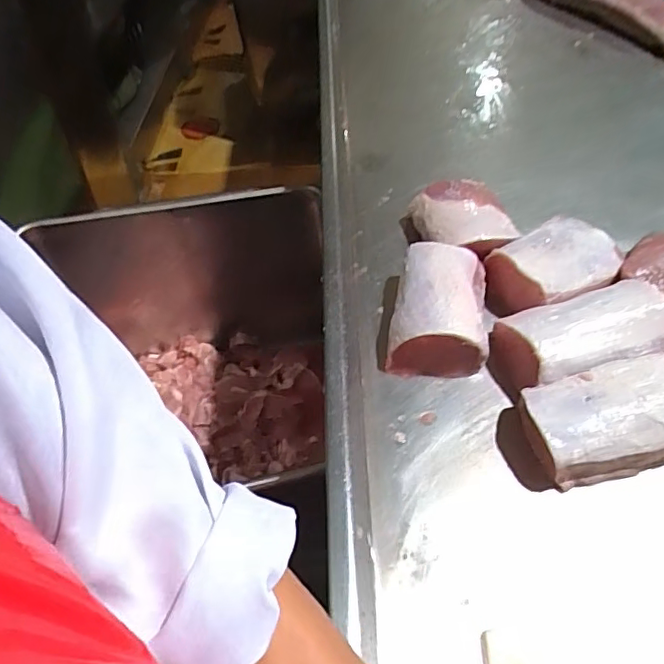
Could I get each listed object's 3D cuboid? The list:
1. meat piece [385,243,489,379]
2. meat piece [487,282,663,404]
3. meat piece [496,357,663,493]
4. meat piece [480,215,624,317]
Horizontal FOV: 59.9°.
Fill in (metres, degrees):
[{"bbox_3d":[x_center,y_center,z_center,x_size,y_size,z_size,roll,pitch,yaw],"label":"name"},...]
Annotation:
[{"bbox_3d":[0.133,-0.030,0.716,0.114,0.077,0.158,3,50,8],"label":"meat piece"},{"bbox_3d":[0.284,0.012,0.673,0.199,0.073,0.104,-12,50,-5],"label":"meat piece"},{"bbox_3d":[0.280,0.089,0.591,0.197,0.062,0.103,-11,50,-4],"label":"meat piece"},{"bbox_3d":[0.283,-0.077,0.744,0.180,0.075,0.117,-29,53,-18],"label":"meat piece"}]

